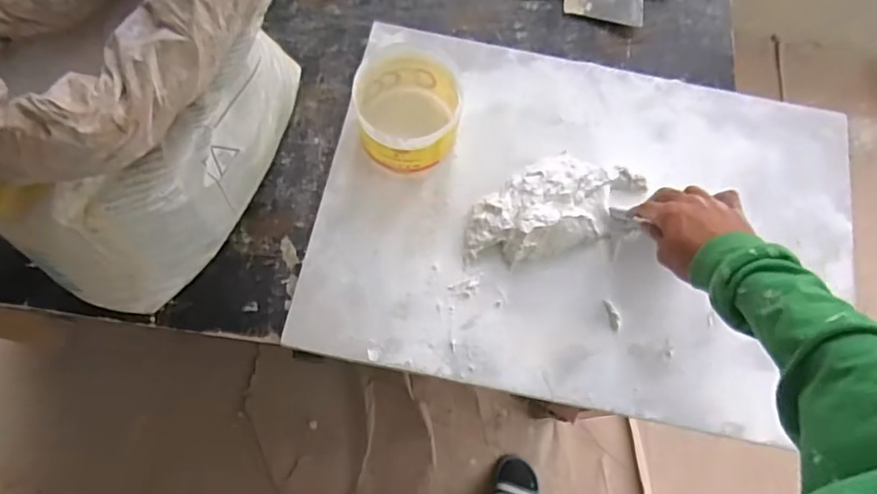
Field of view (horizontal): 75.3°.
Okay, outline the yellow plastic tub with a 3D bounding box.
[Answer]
[{"bbox_3d":[-0.032,-0.143,0.635,0.104,0.090,0.117,-3,70,-4],"label":"yellow plastic tub"}]

